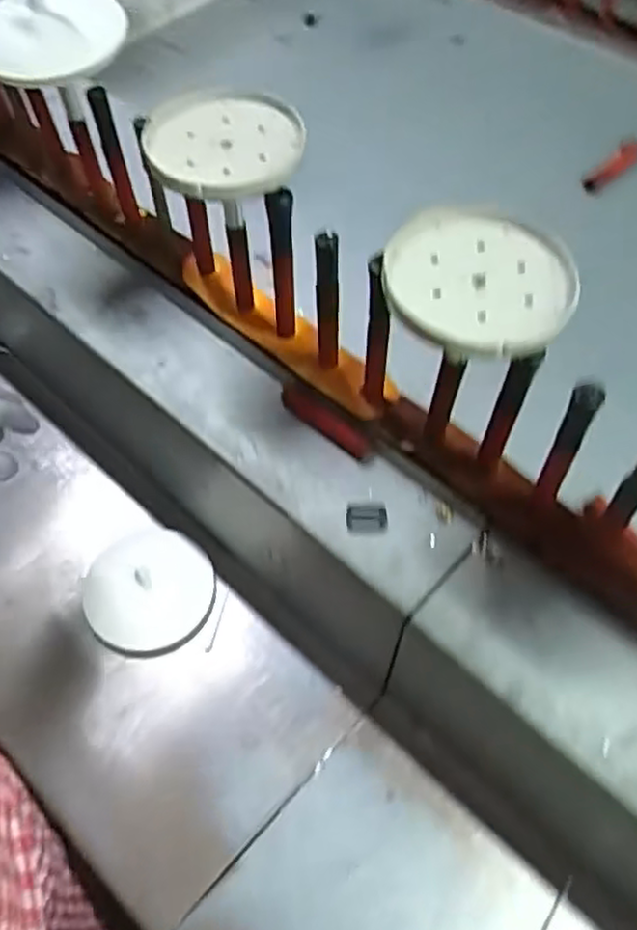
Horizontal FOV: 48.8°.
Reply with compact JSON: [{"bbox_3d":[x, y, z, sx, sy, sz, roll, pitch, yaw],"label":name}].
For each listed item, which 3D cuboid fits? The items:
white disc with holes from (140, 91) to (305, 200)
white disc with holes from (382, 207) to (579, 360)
[{"bbox_3d":[-0.067,-0.231,0.497,0.108,0.014,0.116,1,61,-1],"label":"white disc with holes"},{"bbox_3d":[0.093,-0.111,0.410,0.105,0.017,0.109,1,61,-1],"label":"white disc with holes"}]

